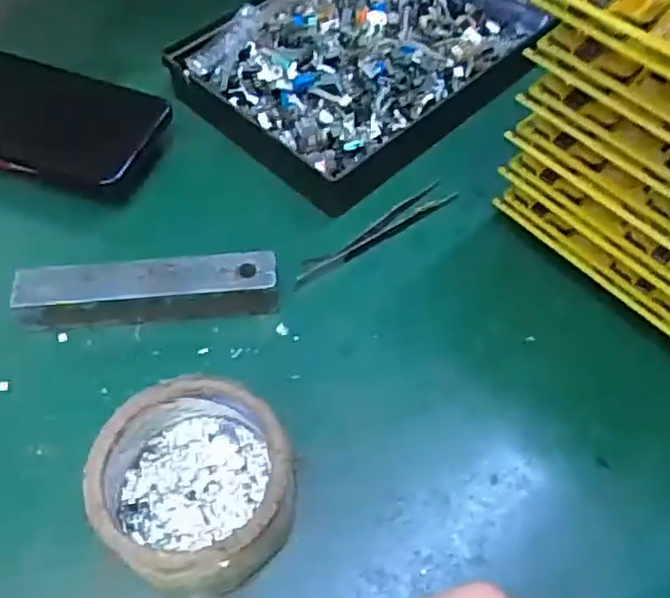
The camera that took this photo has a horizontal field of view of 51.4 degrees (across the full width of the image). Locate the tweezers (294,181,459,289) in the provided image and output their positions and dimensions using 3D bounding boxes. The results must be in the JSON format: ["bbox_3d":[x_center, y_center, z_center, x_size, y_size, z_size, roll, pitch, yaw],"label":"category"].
[{"bbox_3d":[0.023,-0.041,0.416,0.115,0.006,0.016,-32,61,-19],"label":"tweezers"}]

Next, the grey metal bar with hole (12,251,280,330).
[{"bbox_3d":[-0.101,-0.005,0.381,0.136,0.027,0.027,-5,56,-2],"label":"grey metal bar with hole"}]

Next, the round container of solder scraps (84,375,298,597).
[{"bbox_3d":[-0.062,0.083,0.312,0.081,0.045,0.087,-1,56,1],"label":"round container of solder scraps"}]

